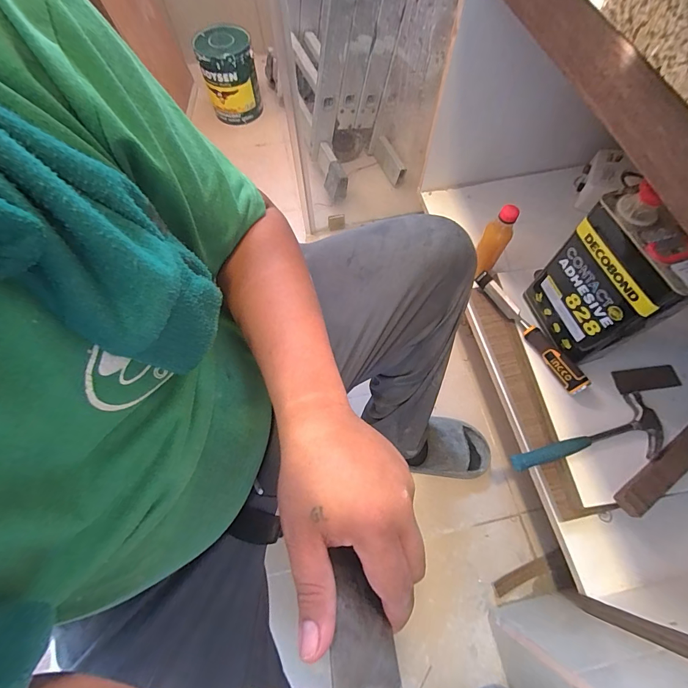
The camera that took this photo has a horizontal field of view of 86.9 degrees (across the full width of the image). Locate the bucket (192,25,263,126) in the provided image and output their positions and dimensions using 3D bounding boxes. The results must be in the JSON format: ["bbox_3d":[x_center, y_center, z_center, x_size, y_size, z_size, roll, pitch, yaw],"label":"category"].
[{"bbox_3d":[-0.365,-0.868,1.181,0.163,0.206,0.166,0,66,1],"label":"bucket"}]

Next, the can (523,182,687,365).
[{"bbox_3d":[0.396,-0.090,0.560,0.086,0.230,0.180,-19,67,-7],"label":"can"}]

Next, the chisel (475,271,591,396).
[{"bbox_3d":[0.337,-0.027,0.670,0.027,0.043,0.272,-26,66,-8],"label":"chisel"}]

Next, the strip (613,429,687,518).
[{"bbox_3d":[0.553,0.163,0.579,0.319,0.025,0.036,-33,68,-12],"label":"strip"}]

